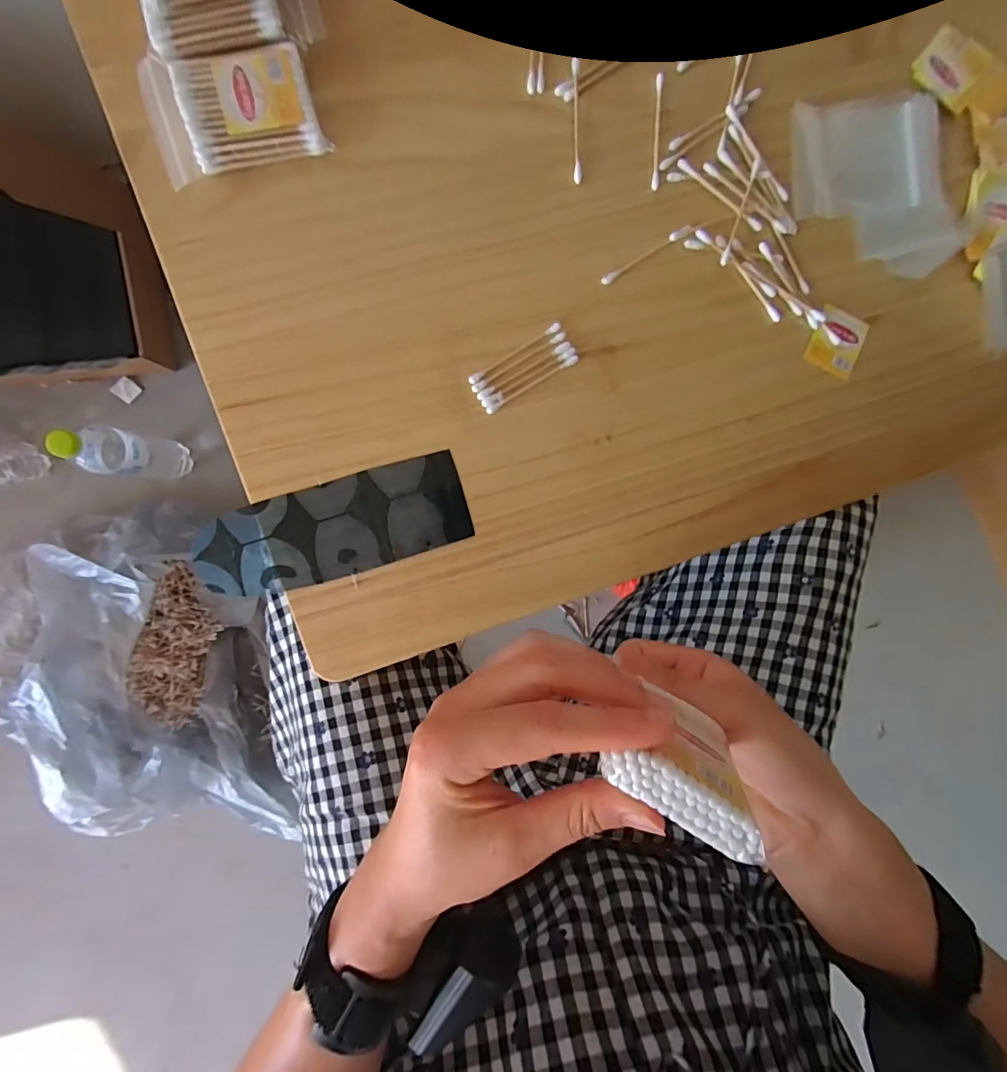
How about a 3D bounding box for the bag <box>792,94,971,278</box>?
[{"bbox_3d":[0.264,-0.245,0.318,0.123,0.009,0.115,-10,97,-7],"label":"bag"}]

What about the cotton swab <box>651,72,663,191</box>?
[{"bbox_3d":[0.102,-0.267,0.298,0.005,0.004,0.071,1,95,-8],"label":"cotton swab"}]

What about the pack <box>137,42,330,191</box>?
[{"bbox_3d":[-0.156,-0.243,0.257,0.090,0.016,0.059,-19,98,-6],"label":"pack"}]

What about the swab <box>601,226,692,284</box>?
[{"bbox_3d":[0.096,-0.188,0.302,0.070,0.004,0.006,-33,99,-4],"label":"swab"}]

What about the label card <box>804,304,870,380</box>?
[{"bbox_3d":[0.243,-0.142,0.328,0.037,0.005,0.046,23,88,-4],"label":"label card"}]

